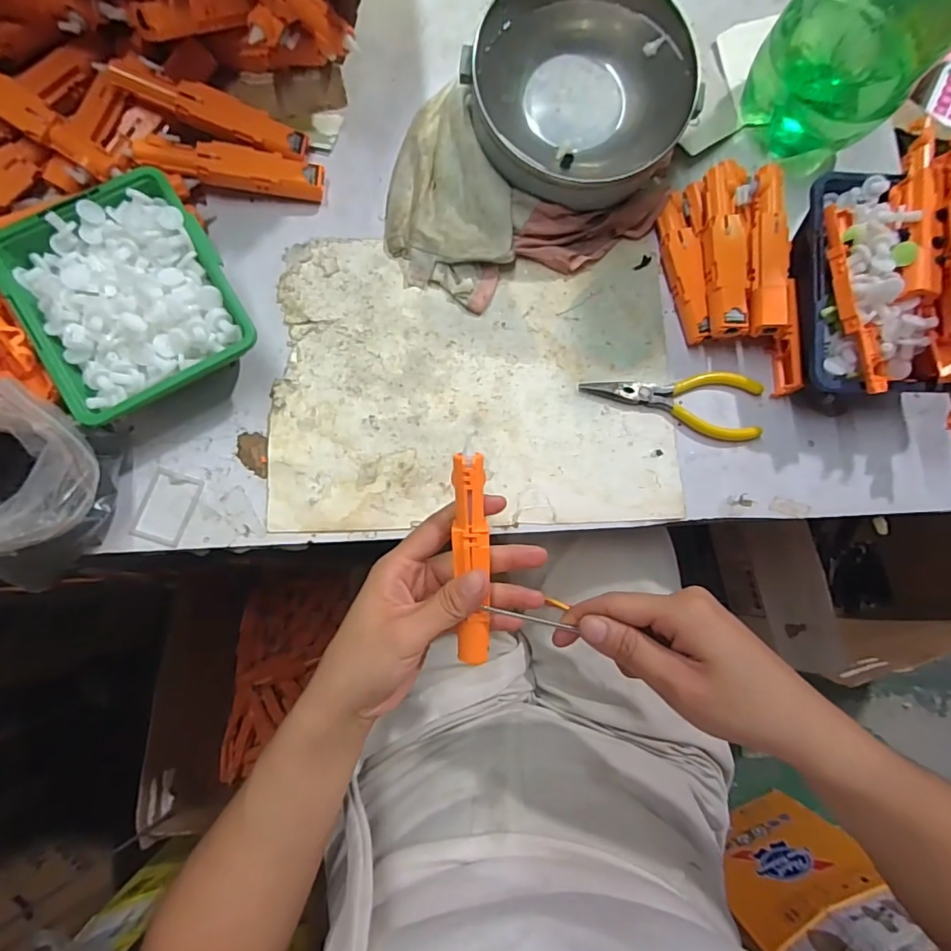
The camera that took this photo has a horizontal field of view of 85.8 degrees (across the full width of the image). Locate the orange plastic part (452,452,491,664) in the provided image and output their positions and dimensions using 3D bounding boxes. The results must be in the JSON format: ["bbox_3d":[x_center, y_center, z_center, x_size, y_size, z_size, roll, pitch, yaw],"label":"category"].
[{"bbox_3d":[-0.002,0.049,0.279,0.018,0.011,0.120,-2,104,-4],"label":"orange plastic part"}]

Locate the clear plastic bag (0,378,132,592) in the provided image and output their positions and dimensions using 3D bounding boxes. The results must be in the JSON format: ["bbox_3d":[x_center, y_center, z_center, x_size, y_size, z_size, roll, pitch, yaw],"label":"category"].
[{"bbox_3d":[-0.257,0.007,0.281,0.081,0.085,0.099,36,80,2],"label":"clear plastic bag"}]

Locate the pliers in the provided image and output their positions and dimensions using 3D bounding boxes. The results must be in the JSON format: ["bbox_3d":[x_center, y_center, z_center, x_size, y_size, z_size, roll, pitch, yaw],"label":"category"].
[{"bbox_3d":[0.139,-0.055,0.360,0.127,0.008,0.046,8,81,-3],"label":"pliers"}]

